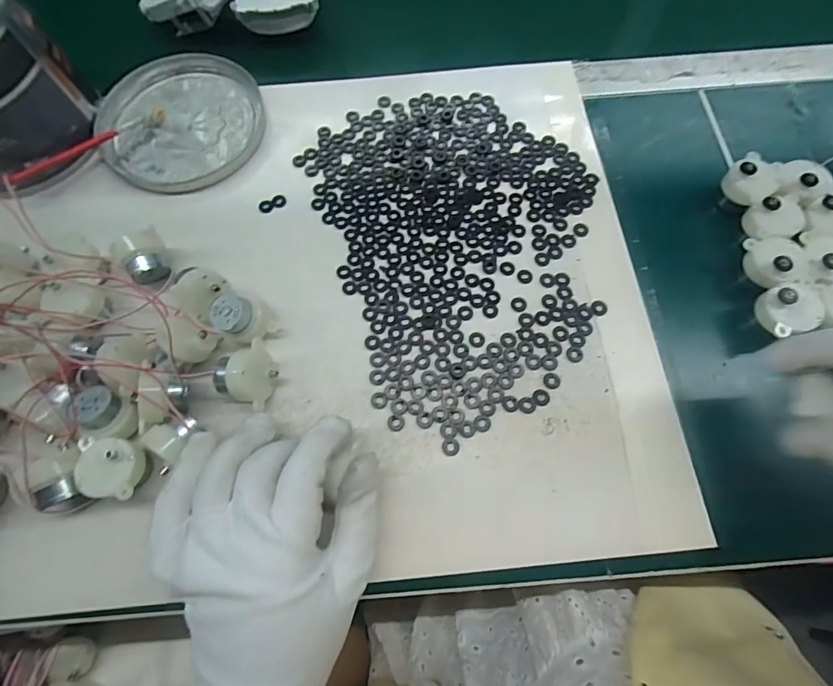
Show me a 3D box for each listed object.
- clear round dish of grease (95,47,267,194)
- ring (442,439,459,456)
[{"bbox_3d":[-0.195,-0.185,0.348,0.132,0.014,0.126,0,70,1],"label":"clear round dish of grease"},{"bbox_3d":[0.021,0.063,0.257,0.010,0.004,0.010,0,70,1],"label":"ring"}]

